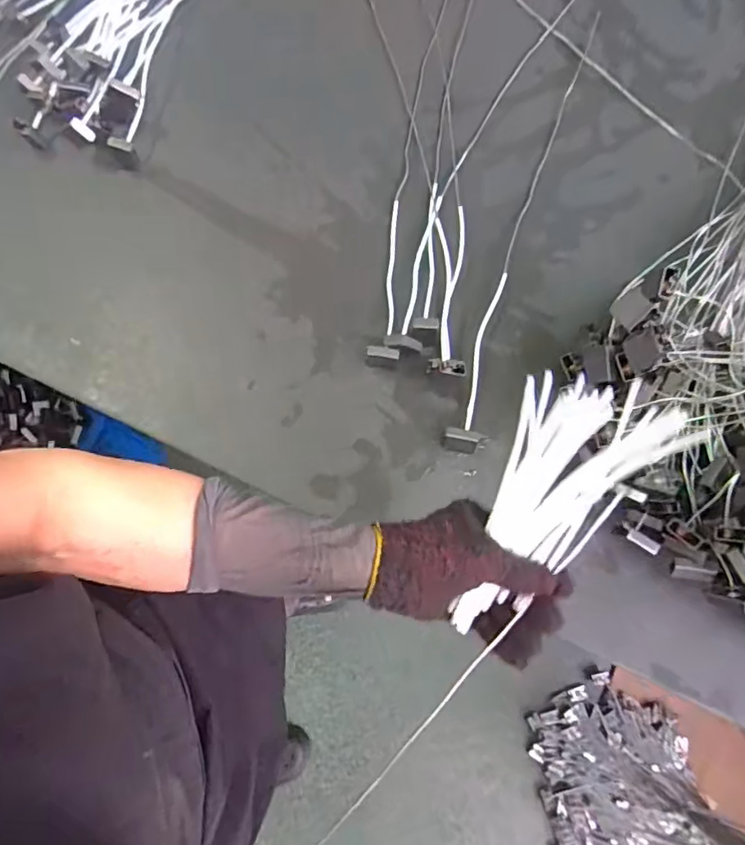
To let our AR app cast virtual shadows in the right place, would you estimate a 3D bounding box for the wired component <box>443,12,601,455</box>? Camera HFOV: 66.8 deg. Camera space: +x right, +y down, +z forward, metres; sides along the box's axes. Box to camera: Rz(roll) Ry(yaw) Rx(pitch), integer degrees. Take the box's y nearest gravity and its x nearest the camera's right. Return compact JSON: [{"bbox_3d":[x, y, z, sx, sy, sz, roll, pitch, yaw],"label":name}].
[{"bbox_3d":[0.177,-0.234,0.622,0.036,0.033,0.573,18,77,4],"label":"wired component"}]

